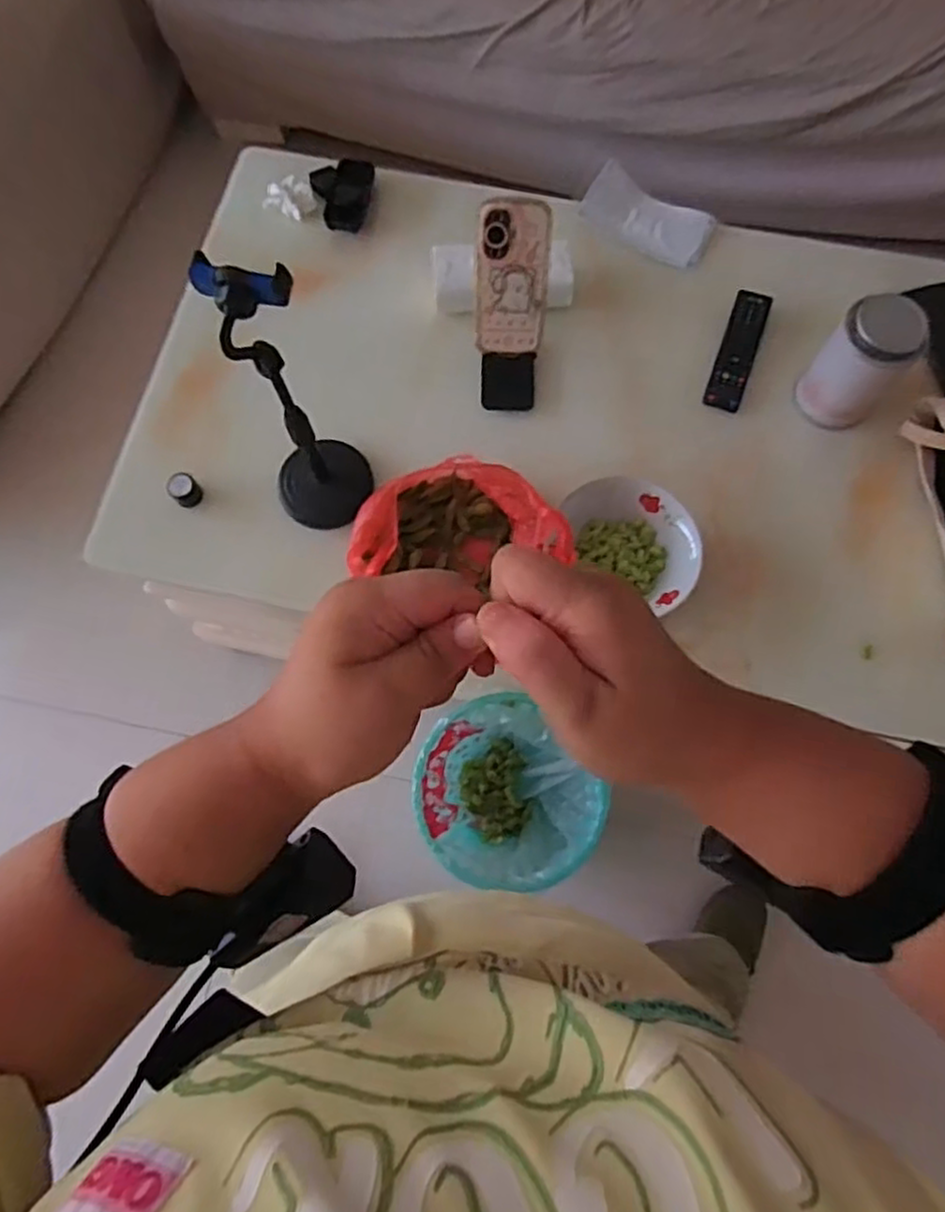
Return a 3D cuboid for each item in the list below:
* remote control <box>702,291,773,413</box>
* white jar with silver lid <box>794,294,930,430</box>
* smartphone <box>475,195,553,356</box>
[{"bbox_3d":[0.334,-0.324,0.892,0.045,0.013,0.167,19,74,6],"label":"remote control"},{"bbox_3d":[0.435,-0.271,0.805,0.084,0.129,0.084,0,73,0],"label":"white jar with silver lid"},{"bbox_3d":[0.044,-0.363,0.800,0.080,0.168,0.019,3,41,1],"label":"smartphone"}]

